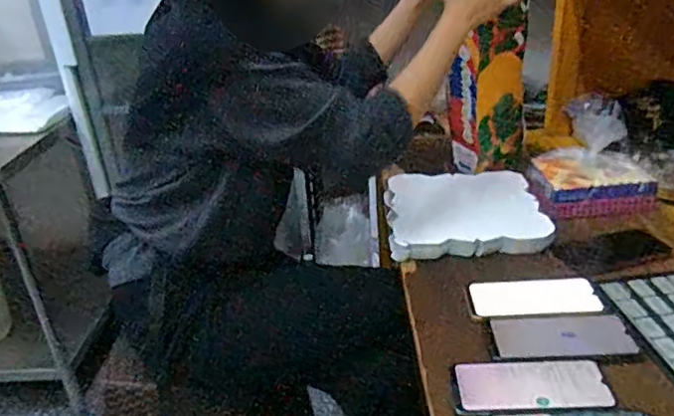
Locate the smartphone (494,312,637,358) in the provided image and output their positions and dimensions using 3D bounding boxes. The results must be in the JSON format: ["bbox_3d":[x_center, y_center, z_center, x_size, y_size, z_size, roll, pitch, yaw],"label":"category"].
[{"bbox_3d":[0.274,0.157,0.711,0.161,0.005,0.077,-3,27,2],"label":"smartphone"}]

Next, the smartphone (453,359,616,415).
[{"bbox_3d":[0.214,0.196,0.642,0.161,0.010,0.078,-4,27,0],"label":"smartphone"}]

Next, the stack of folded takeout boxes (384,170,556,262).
[{"bbox_3d":[0.212,0.000,0.994,0.247,0.024,0.262,-2,27,4],"label":"stack of folded takeout boxes"}]

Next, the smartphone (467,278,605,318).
[{"bbox_3d":[0.263,0.119,0.786,0.167,0.008,0.081,-3,27,2],"label":"smartphone"}]

